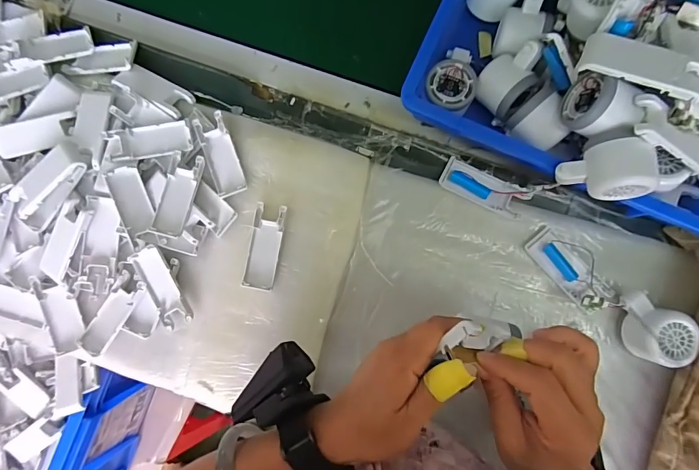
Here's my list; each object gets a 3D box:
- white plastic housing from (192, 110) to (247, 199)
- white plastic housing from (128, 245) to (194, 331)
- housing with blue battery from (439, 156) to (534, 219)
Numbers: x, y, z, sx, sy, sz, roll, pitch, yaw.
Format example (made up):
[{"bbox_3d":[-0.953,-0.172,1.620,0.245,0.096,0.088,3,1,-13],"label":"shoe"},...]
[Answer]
[{"bbox_3d":[-0.162,-0.099,0.521,0.040,0.014,0.103,-18,86,0],"label":"white plastic housing"},{"bbox_3d":[-0.233,0.065,0.511,0.038,0.014,0.102,-28,87,-1],"label":"white plastic housing"},{"bbox_3d":[0.162,-0.057,0.499,0.102,0.013,0.041,26,87,2],"label":"housing with blue battery"}]

